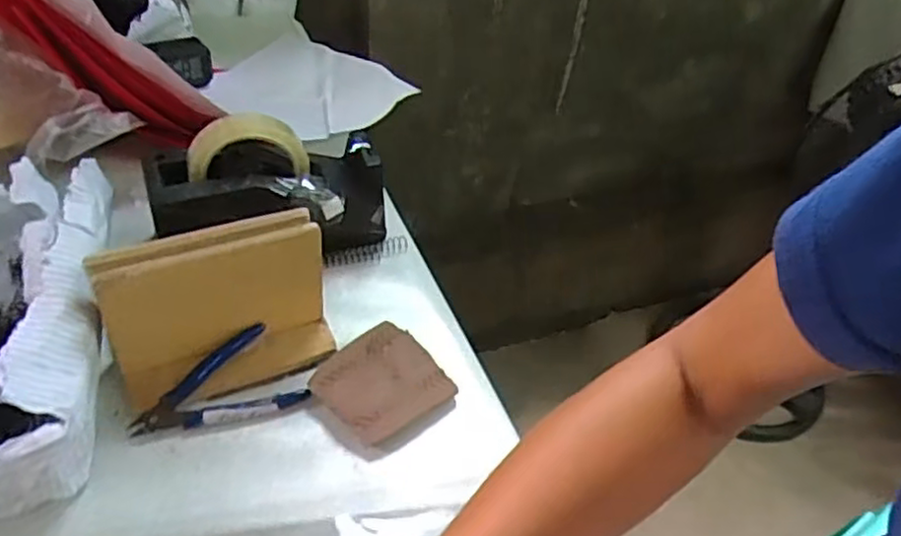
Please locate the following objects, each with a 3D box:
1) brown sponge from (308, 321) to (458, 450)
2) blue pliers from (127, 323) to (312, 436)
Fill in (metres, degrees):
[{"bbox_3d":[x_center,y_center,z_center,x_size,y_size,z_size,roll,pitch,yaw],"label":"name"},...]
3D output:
[{"bbox_3d":[-0.054,0.092,0.547,0.088,0.026,0.093,-31,55,-34],"label":"brown sponge"},{"bbox_3d":[-0.176,0.095,0.518,0.115,0.024,0.069,-24,52,-29],"label":"blue pliers"}]

